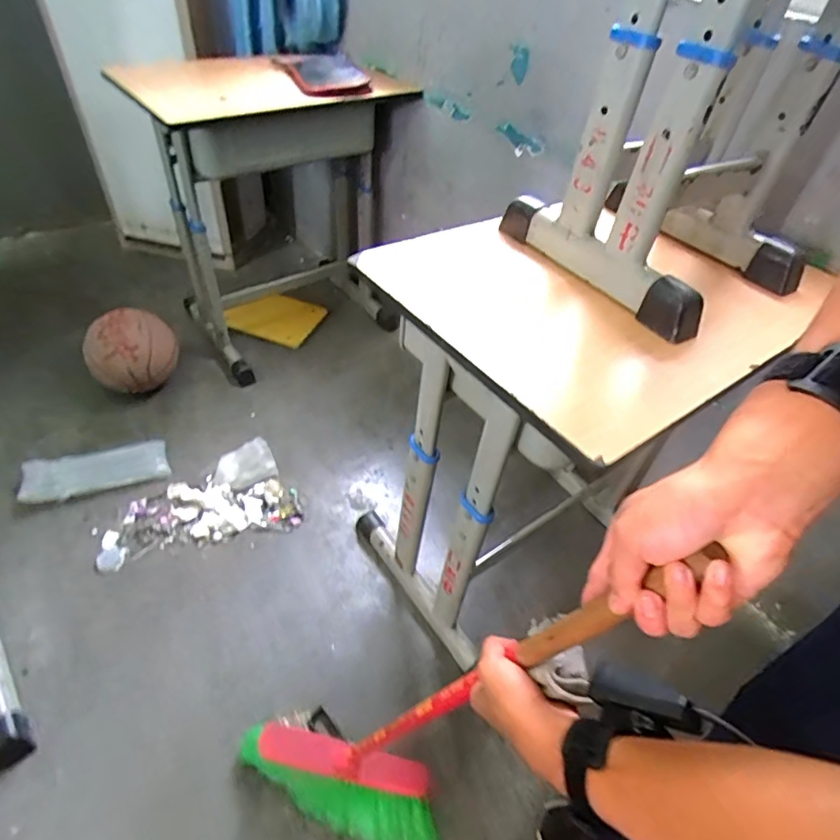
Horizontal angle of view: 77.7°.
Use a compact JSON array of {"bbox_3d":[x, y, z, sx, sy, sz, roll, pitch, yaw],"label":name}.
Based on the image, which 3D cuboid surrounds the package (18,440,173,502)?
[{"bbox_3d":[-0.804,0.127,1.301,0.320,0.065,0.121,-13,49,-19],"label":"package"}]

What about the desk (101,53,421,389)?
[{"bbox_3d":[-0.460,-0.662,1.634,0.623,0.772,0.630,-25,52,-24],"label":"desk"}]

